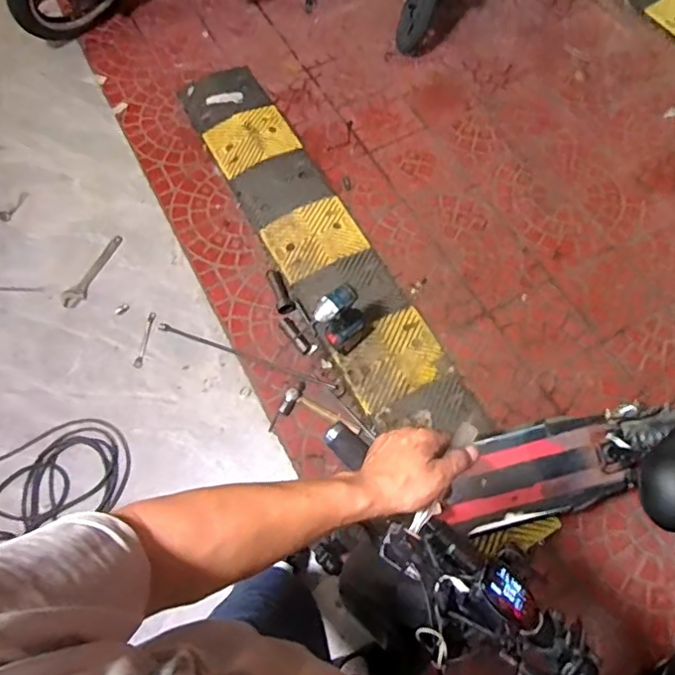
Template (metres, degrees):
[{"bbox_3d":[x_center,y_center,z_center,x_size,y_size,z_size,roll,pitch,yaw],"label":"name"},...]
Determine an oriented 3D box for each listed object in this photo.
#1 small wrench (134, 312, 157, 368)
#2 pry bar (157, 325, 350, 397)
[{"bbox_3d":[-0.598,0.007,1.741,0.029,0.016,0.183,9,67,7],"label":"small wrench"},{"bbox_3d":[-0.265,0.061,1.682,0.613,0.029,0.030,20,69,11],"label":"pry bar"}]

